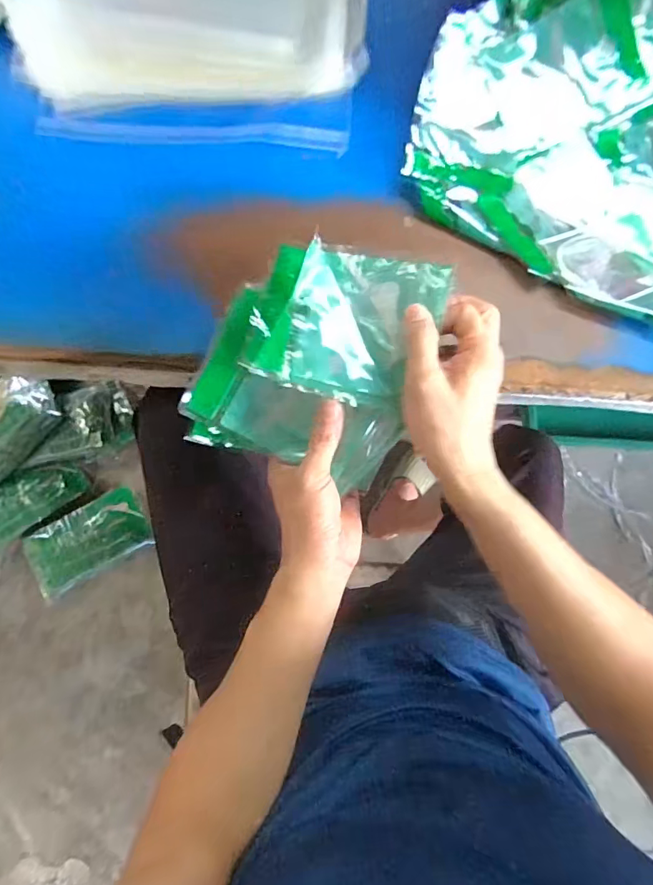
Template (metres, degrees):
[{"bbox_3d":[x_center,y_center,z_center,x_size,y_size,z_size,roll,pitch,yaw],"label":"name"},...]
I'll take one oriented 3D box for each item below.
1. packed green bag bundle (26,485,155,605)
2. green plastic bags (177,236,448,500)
[{"bbox_3d":[-0.550,0.230,1.068,0.272,0.029,0.148,-29,101,-9],"label":"packed green bag bundle"},{"bbox_3d":[-0.006,-0.067,0.353,0.153,0.047,0.165,20,85,1],"label":"green plastic bags"}]

